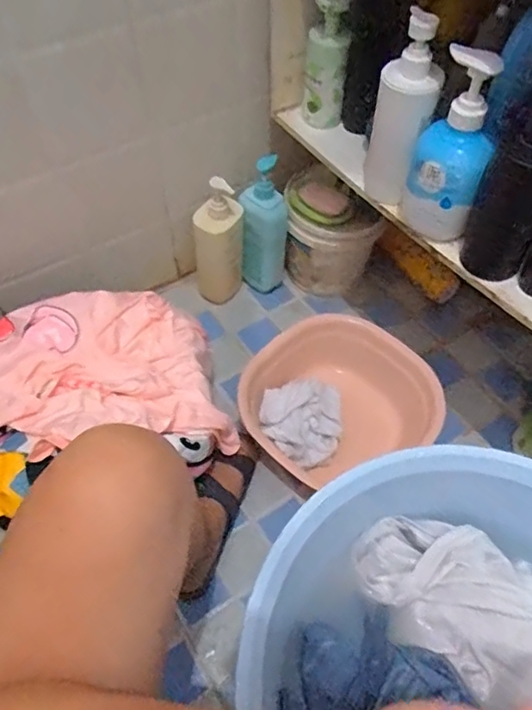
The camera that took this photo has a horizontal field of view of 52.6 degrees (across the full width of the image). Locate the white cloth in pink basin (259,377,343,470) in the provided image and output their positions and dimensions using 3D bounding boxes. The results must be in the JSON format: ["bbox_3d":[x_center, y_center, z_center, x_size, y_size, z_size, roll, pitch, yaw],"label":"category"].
[{"bbox_3d":[0.055,0.105,0.827,0.123,0.054,0.131,-2,55,-1],"label":"white cloth in pink basin"}]

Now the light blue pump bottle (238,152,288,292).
[{"bbox_3d":[-0.003,-0.219,0.945,0.078,0.250,0.050,3,55,2],"label":"light blue pump bottle"}]

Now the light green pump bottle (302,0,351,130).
[{"bbox_3d":[0.081,-0.391,0.727,0.055,0.162,0.050,3,55,2],"label":"light green pump bottle"}]

